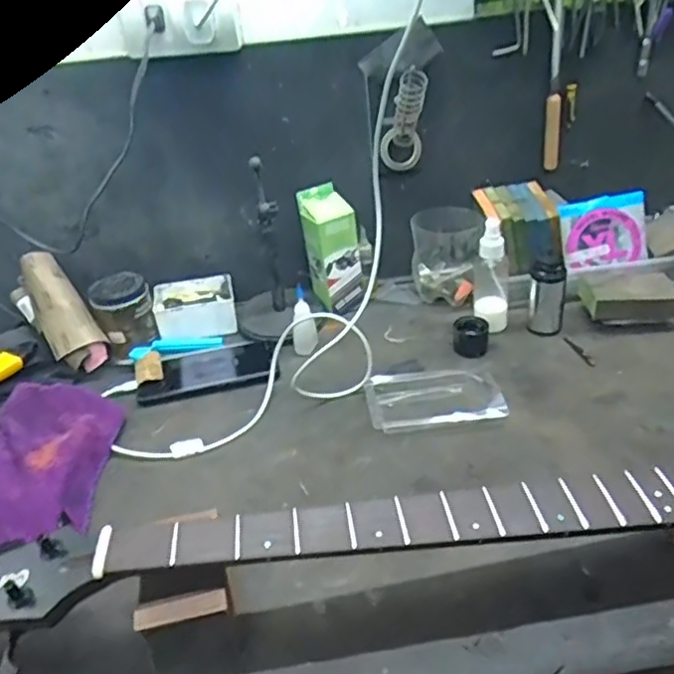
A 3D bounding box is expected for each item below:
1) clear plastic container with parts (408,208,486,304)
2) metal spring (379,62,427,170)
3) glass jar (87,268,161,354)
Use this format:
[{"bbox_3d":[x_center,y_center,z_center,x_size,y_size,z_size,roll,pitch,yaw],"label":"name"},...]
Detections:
[{"bbox_3d":[0.141,-0.104,0.854,0.087,0.102,0.081,1,34,10],"label":"clear plastic container with parts"},{"bbox_3d":[0.083,-0.248,0.760,0.049,0.131,0.029,-14,58,-12],"label":"metal spring"},{"bbox_3d":[-0.266,-0.035,0.823,0.071,0.072,0.071,-4,32,3],"label":"glass jar"}]

